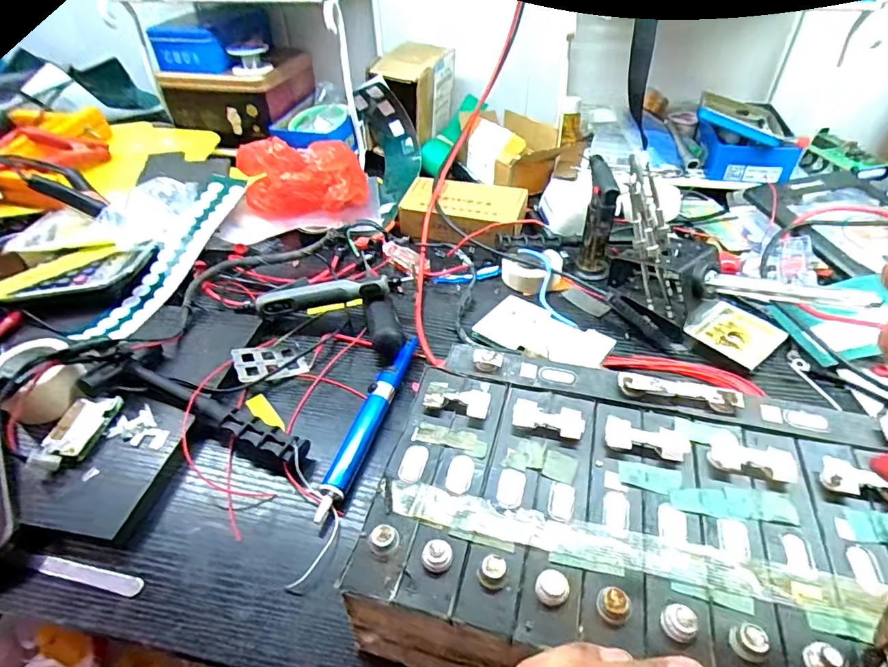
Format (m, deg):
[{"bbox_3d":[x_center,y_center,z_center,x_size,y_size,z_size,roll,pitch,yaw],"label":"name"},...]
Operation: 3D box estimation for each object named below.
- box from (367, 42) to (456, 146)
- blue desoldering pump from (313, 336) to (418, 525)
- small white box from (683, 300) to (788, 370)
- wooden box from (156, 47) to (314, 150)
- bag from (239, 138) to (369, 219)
[{"bbox_3d":[-0.044,-0.356,0.738,0.082,0.107,0.137,16,45,19],"label":"box"},{"bbox_3d":[-0.061,0.071,0.425,0.019,0.024,0.186,12,44,15],"label":"blue desoldering pump"},{"bbox_3d":[0.281,-0.001,0.485,0.068,0.014,0.069,-31,50,-28],"label":"small white box"},{"bbox_3d":[-0.316,-0.368,0.774,0.191,0.094,0.158,4,43,7],"label":"wooden box"},{"bbox_3d":[-0.182,-0.203,0.648,0.160,0.078,0.105,-11,43,-9],"label":"bag"}]

